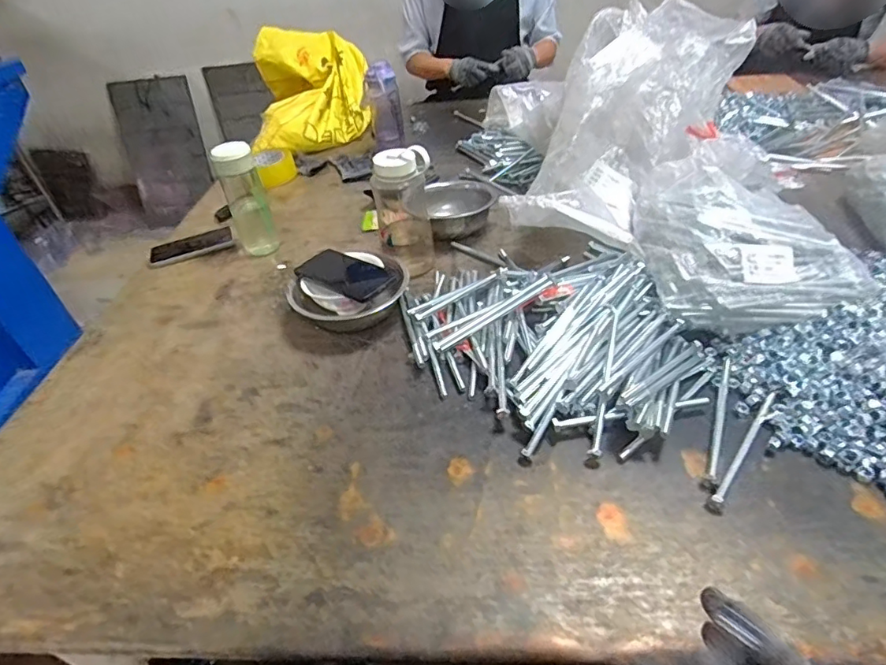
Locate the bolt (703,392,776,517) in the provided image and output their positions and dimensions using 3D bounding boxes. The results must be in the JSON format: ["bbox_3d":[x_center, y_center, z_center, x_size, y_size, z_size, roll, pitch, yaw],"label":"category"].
[{"bbox_3d":[0.333,0.125,0.570,0.015,0.013,0.193,26,51,33],"label":"bolt"}]

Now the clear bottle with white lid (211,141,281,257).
[{"bbox_3d":[-0.360,-0.240,0.951,0.070,0.195,0.058,-21,42,-15],"label":"clear bottle with white lid"}]

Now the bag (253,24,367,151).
[{"bbox_3d":[-0.367,-0.678,1.429,0.300,0.222,0.399,-7,41,1],"label":"bag"}]

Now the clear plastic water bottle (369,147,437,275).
[{"bbox_3d":[-0.064,-0.202,0.861,0.088,0.204,0.081,-14,41,-7],"label":"clear plastic water bottle"}]

